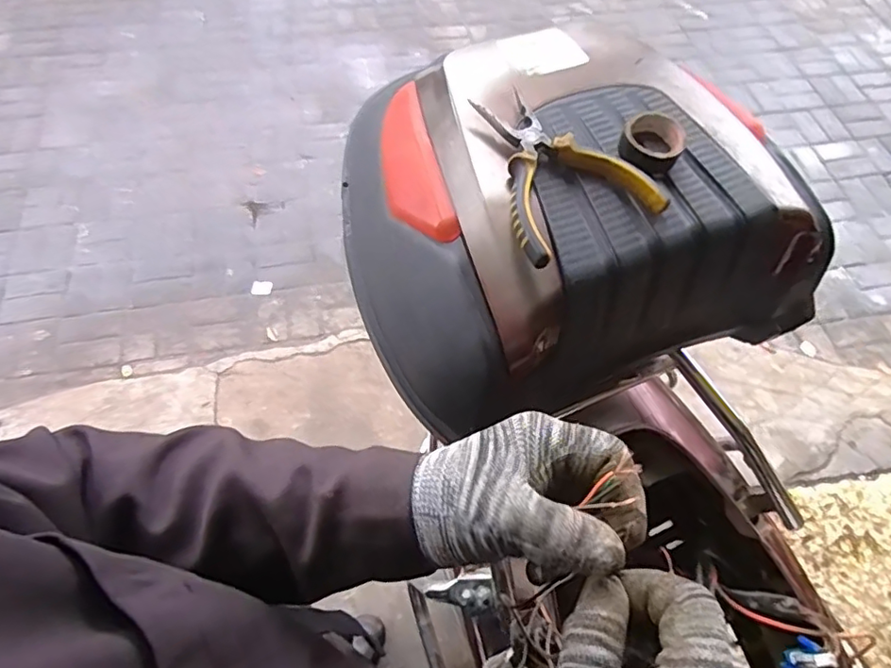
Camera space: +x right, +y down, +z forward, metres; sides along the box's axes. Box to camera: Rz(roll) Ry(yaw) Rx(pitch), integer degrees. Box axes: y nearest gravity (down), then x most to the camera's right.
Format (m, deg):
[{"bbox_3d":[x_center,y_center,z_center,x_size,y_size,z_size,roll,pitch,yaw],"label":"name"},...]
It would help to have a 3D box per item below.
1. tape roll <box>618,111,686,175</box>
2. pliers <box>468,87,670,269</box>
[{"bbox_3d":[0.150,-0.139,0.411,0.042,0.021,0.052,23,62,11],"label":"tape roll"},{"bbox_3d":[0.067,-0.120,0.399,0.107,0.018,0.143,-28,65,-16],"label":"pliers"}]

